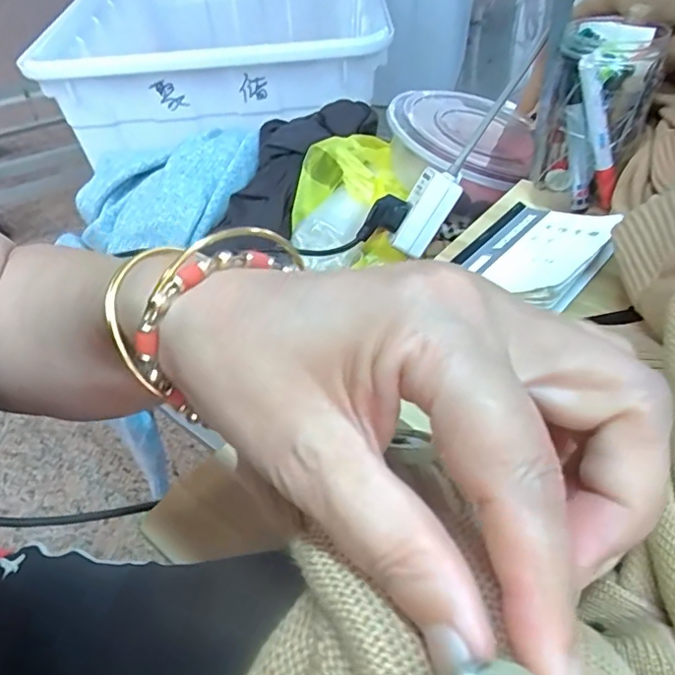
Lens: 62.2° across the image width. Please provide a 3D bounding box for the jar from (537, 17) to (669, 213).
[{"bbox_3d":[0.227,-0.192,0.498,0.081,0.142,0.076,-2,46,2],"label":"jar"}]

